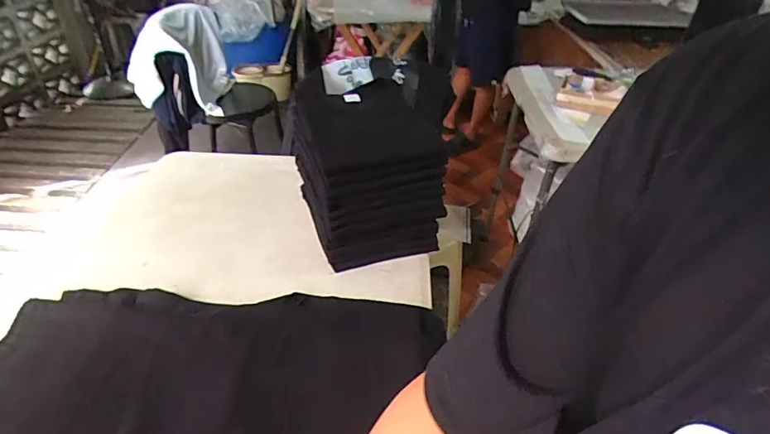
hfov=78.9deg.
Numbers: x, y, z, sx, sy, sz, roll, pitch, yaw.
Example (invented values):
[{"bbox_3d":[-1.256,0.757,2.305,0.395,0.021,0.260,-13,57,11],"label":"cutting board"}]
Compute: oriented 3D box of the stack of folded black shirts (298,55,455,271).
[{"bbox_3d":[-0.037,-0.095,0.834,0.204,0.232,0.275,-10,39,-16],"label":"stack of folded black shirts"}]

